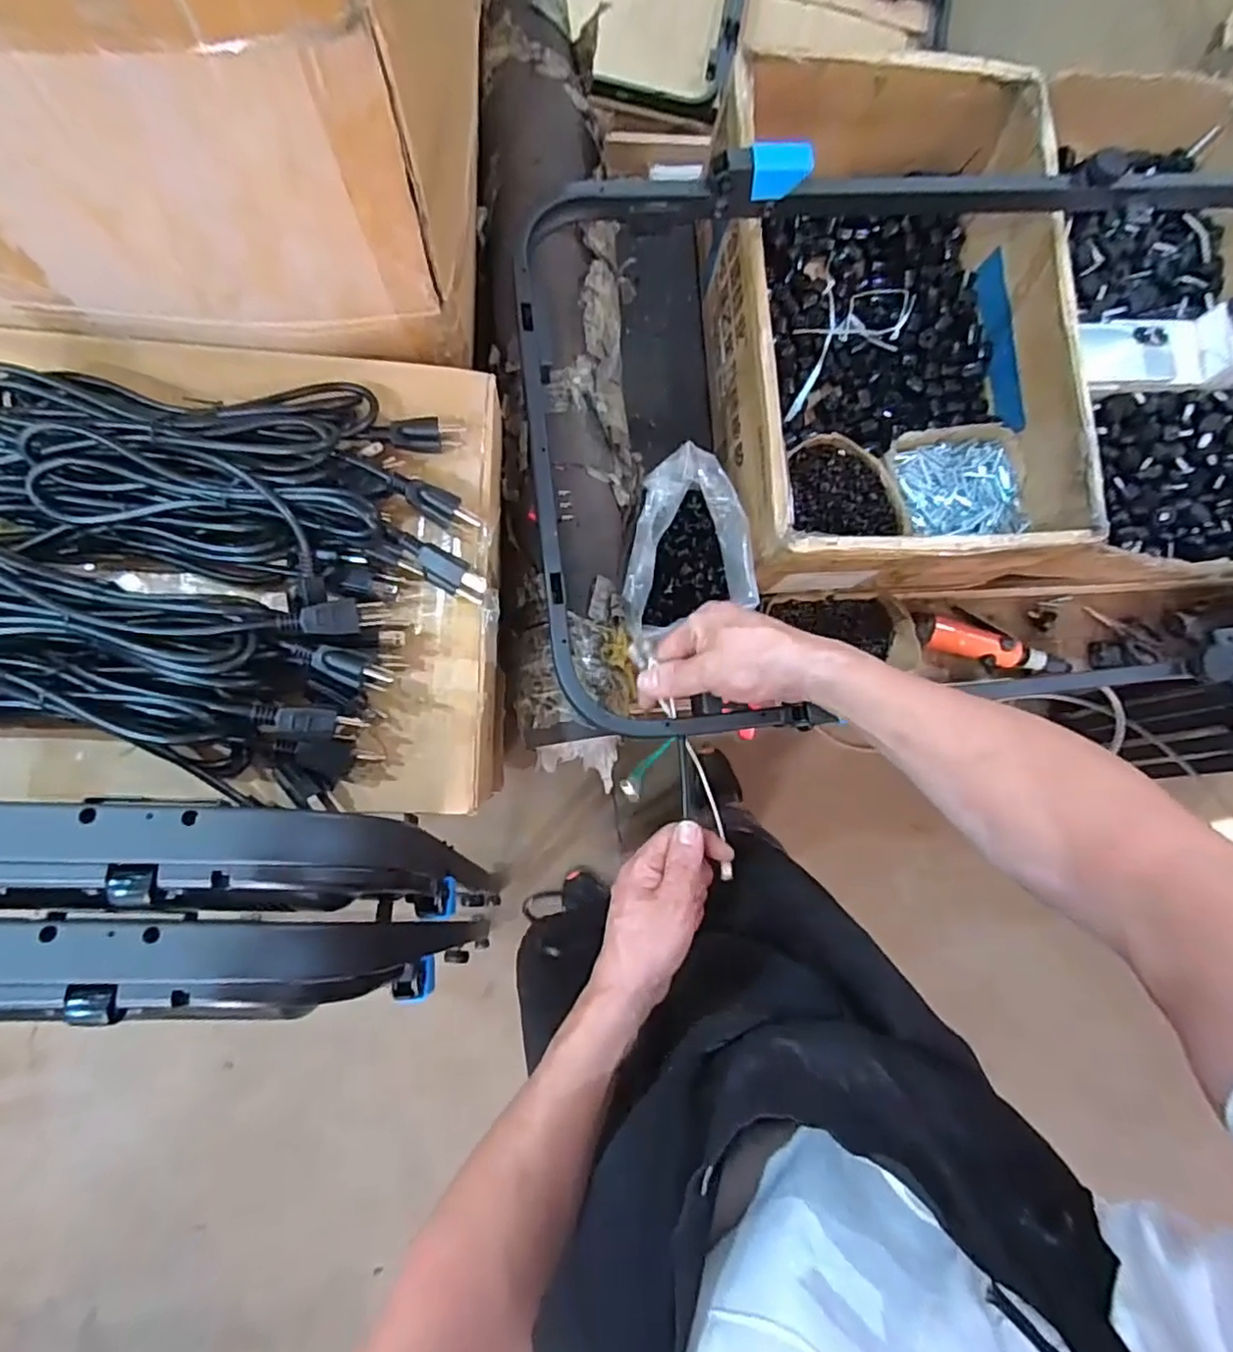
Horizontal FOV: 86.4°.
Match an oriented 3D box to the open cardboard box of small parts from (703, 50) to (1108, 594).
[{"bbox_3d":[0.296,-0.373,0.729,0.362,0.167,0.533,-4,85,-7],"label":"open cardboard box of small parts"}]

